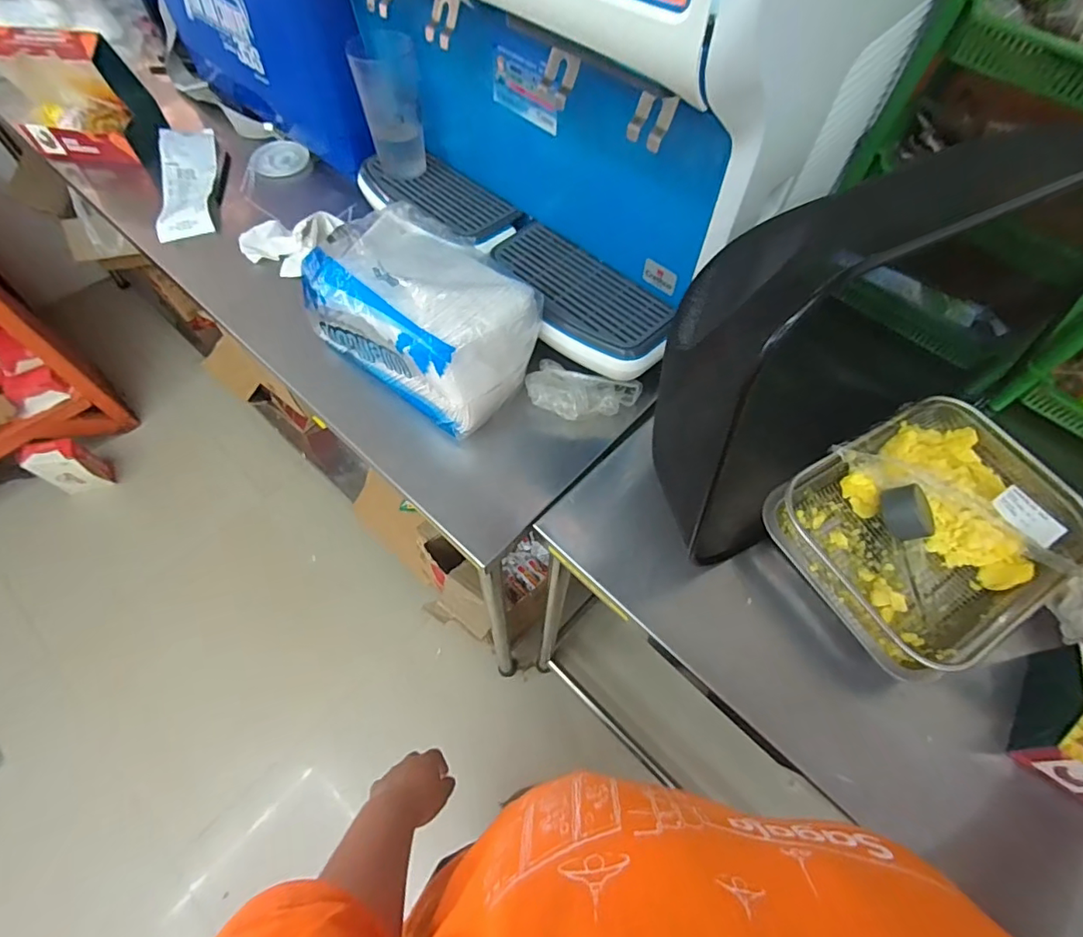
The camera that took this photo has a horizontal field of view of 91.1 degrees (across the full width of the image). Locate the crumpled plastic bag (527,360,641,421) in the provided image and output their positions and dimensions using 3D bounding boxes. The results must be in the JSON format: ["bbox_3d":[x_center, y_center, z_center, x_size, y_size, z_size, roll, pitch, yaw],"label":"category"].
[{"bbox_3d":[0.049,-0.090,0.648,0.136,0.034,0.067,11,60,4],"label":"crumpled plastic bag"}]

